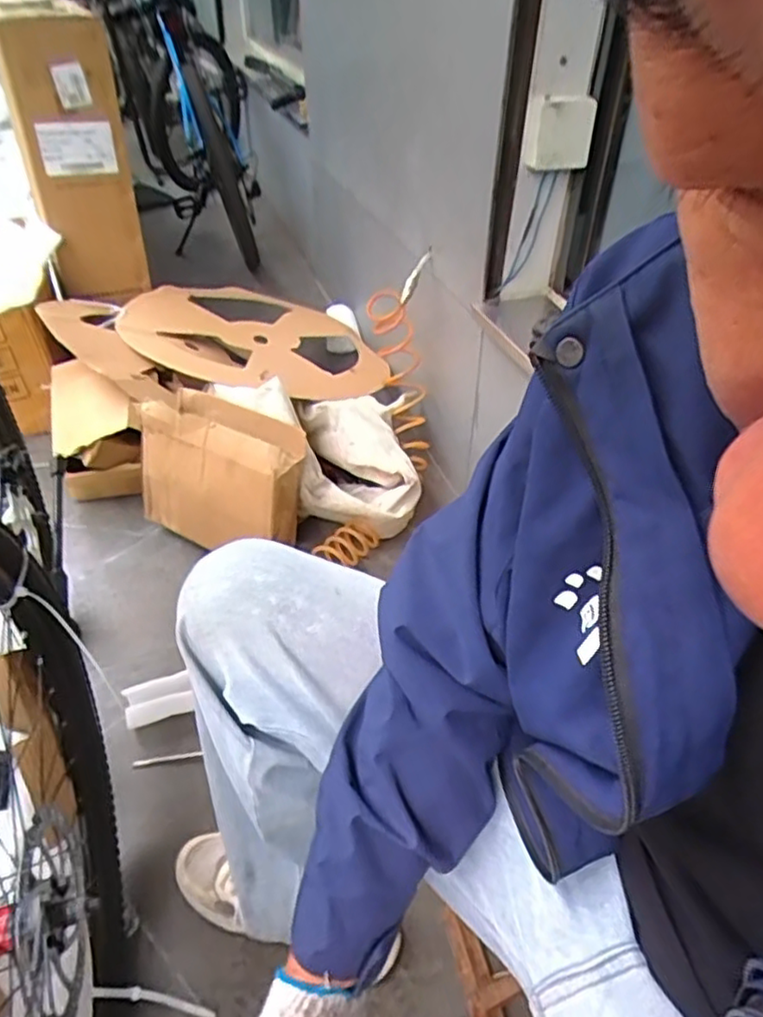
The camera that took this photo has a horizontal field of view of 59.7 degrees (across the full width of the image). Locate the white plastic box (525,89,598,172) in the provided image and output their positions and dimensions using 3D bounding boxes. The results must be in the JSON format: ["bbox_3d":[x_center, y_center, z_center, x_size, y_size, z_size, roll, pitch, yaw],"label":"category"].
[{"bbox_3d":[0.249,-0.521,0.921,0.092,0.092,0.025,-13,42,-16],"label":"white plastic box"}]

